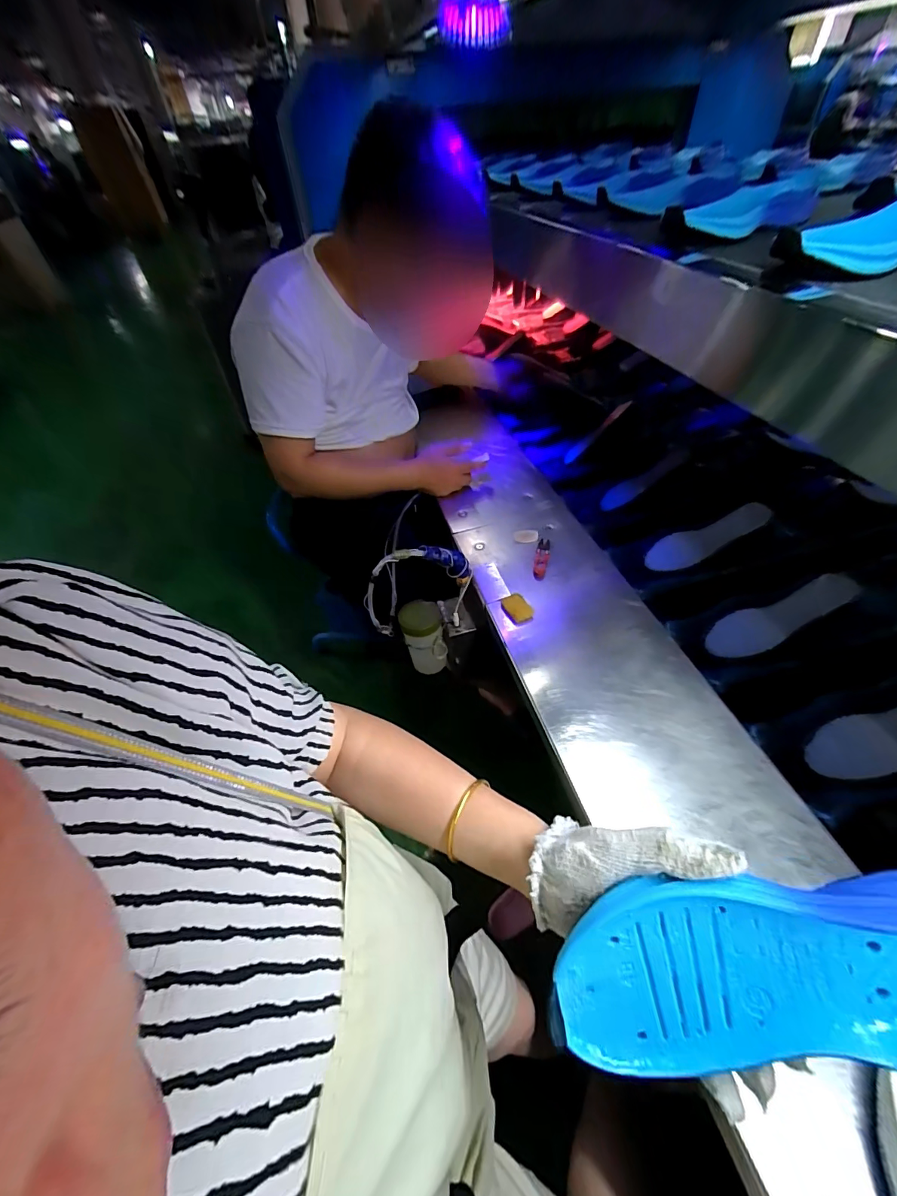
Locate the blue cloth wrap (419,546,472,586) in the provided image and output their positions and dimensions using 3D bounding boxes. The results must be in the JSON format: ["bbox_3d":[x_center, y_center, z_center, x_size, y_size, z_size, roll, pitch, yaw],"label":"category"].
[{"bbox_3d":[0.004,-0.057,0.712,0.041,0.136,0.023,-48,57,6],"label":"blue cloth wrap"}]

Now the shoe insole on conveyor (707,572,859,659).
[{"bbox_3d":[0.499,0.029,0.662,0.206,0.011,0.065,-30,48,14],"label":"shoe insole on conveyor"}]

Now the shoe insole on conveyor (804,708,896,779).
[{"bbox_3d":[0.556,0.160,0.536,0.211,0.011,0.069,-32,49,12],"label":"shoe insole on conveyor"}]

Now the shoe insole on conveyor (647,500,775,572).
[{"bbox_3d":[0.465,-0.107,0.789,0.213,0.015,0.066,-22,67,13],"label":"shoe insole on conveyor"}]

